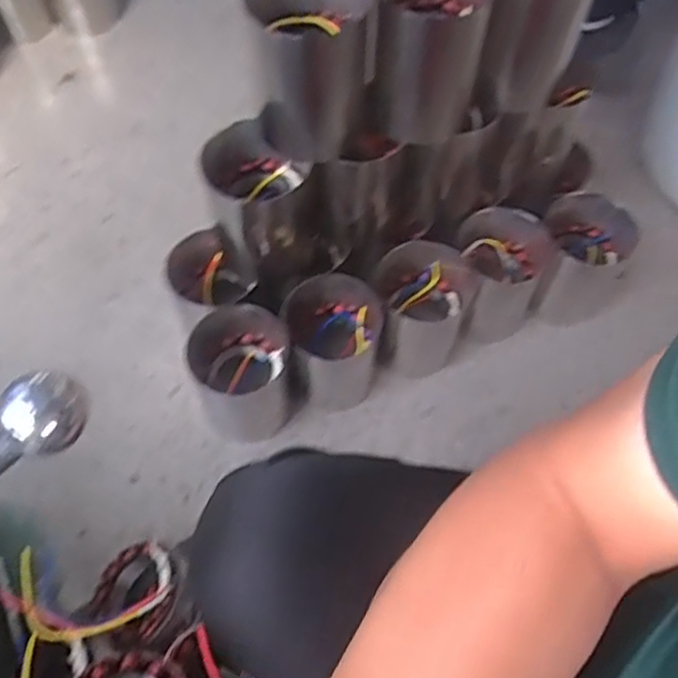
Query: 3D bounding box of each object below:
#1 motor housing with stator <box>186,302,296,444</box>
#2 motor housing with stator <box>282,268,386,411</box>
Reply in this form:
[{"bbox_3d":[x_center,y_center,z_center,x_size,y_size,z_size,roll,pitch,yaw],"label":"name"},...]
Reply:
[{"bbox_3d":[-0.121,0.046,0.896,0.123,0.150,0.120,-11,62,-6],"label":"motor housing with stator"},{"bbox_3d":[-0.007,0.006,0.925,0.122,0.143,0.127,-11,62,-6],"label":"motor housing with stator"}]

